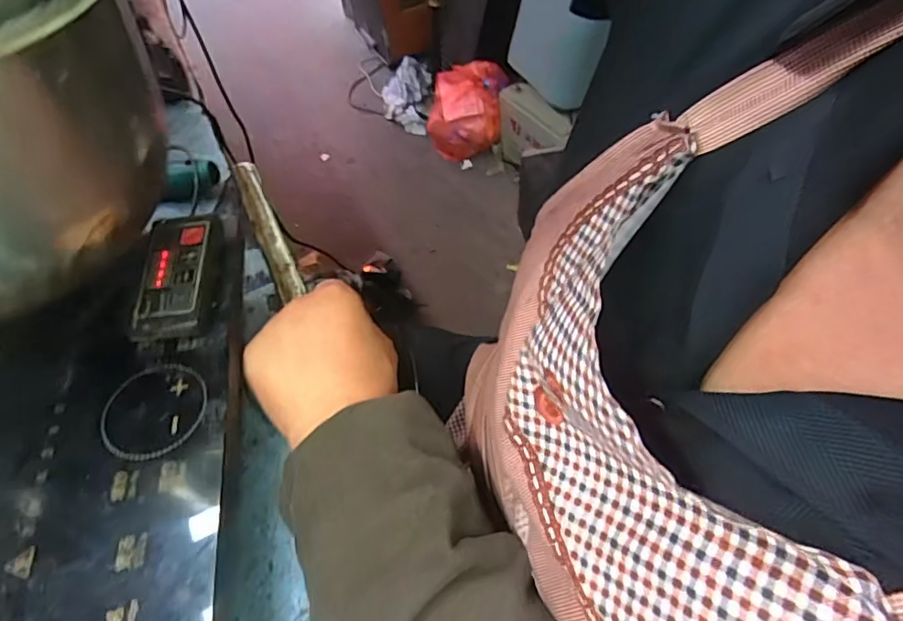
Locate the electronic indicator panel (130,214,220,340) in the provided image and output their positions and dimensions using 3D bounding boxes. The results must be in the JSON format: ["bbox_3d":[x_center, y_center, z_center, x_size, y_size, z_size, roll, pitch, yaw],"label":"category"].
[{"bbox_3d":[-0.178,-0.022,0.372,0.042,0.022,0.090,-6,54,-2],"label":"electronic indicator panel"}]

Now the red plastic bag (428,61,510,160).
[{"bbox_3d":[0.052,-0.587,1.714,0.244,0.251,0.150,-5,54,0],"label":"red plastic bag"}]

